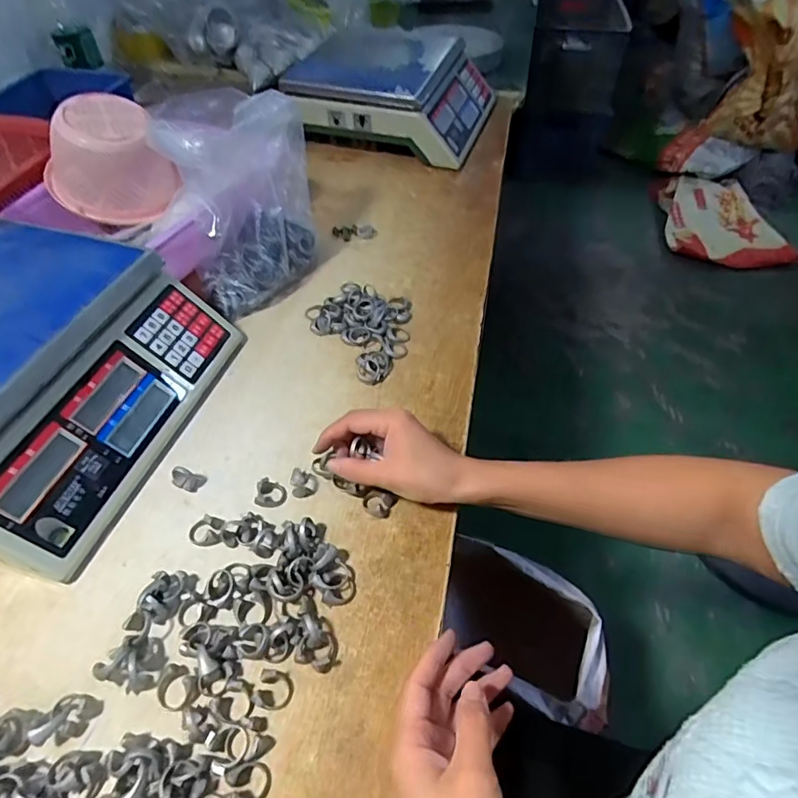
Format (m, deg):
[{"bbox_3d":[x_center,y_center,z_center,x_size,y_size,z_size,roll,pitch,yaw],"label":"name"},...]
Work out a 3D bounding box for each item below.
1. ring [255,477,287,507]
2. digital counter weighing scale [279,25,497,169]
[{"bbox_3d":[-0.108,0.078,0.438,0.024,0.008,0.025,1,50,-1],"label":"ring"},{"bbox_3d":[-0.009,-0.536,0.898,0.312,0.120,0.331,16,51,11],"label":"digital counter weighing scale"}]

